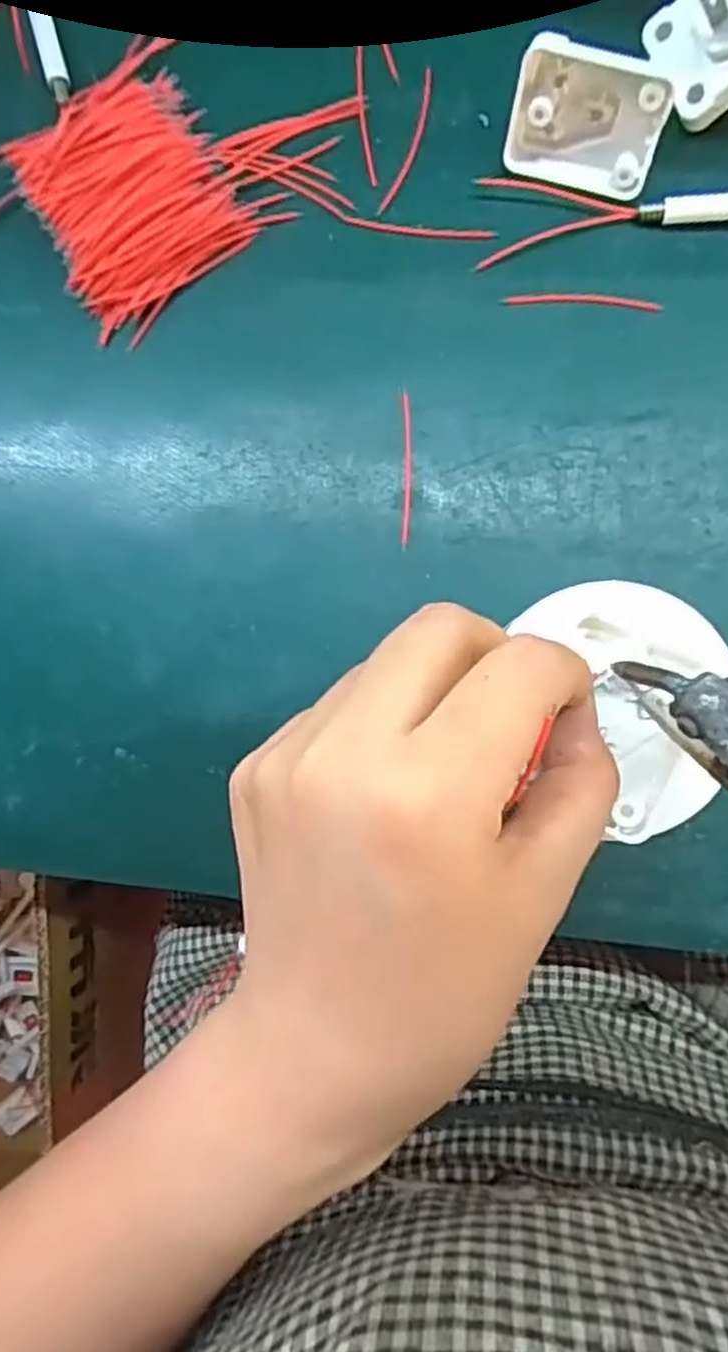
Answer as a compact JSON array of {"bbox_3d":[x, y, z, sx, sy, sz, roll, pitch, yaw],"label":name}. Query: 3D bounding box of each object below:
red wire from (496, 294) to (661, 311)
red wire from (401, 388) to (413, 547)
[{"bbox_3d":[0.075,-0.130,0.272,0.053,0.004,0.005,6,89,5],"label":"red wire"},{"bbox_3d":[0.015,-0.073,0.276,0.004,0.004,0.056,0,89,5],"label":"red wire"}]

